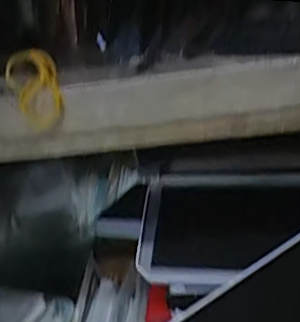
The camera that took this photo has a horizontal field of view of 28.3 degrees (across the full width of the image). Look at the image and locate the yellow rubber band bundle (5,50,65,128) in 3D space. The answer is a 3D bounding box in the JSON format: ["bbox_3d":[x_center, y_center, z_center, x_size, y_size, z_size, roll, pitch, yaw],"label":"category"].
[{"bbox_3d":[-0.060,-0.037,0.311,0.024,0.036,0.026,-17,31,-9],"label":"yellow rubber band bundle"}]

